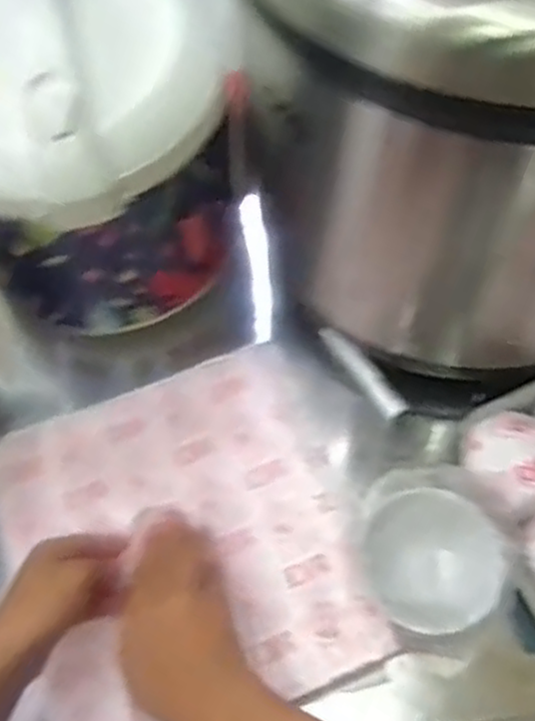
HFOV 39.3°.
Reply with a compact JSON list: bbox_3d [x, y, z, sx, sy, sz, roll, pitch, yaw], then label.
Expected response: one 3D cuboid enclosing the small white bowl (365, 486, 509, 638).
[{"bbox_3d":[0.117,0.145,0.536,0.092,0.040,0.092,-1,64,3],"label":"small white bowl"}]

